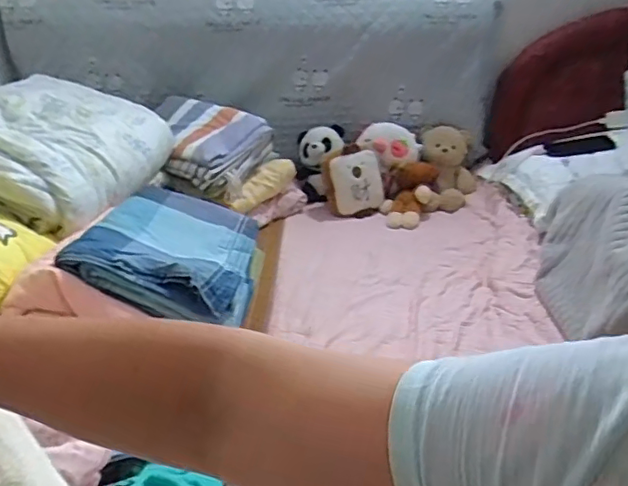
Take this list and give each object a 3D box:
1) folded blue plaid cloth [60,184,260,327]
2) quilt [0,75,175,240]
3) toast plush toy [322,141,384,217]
[{"bbox_3d":[-0.226,0.001,1.013,0.278,0.065,0.396,23,23,-6],"label":"folded blue plaid cloth"},{"bbox_3d":[-0.603,-0.213,1.190,0.458,0.166,0.554,4,26,7],"label":"quilt"},{"bbox_3d":[0.110,-0.177,1.602,0.164,0.182,0.056,2,26,3],"label":"toast plush toy"}]

